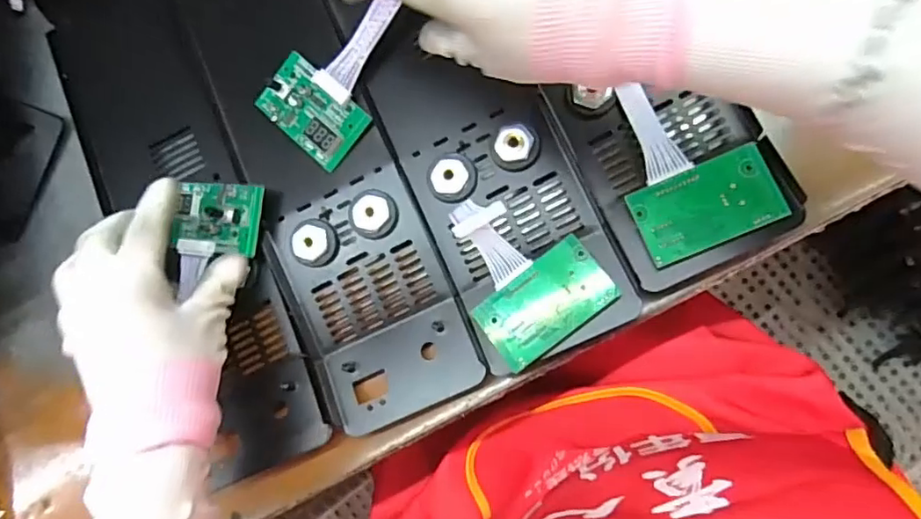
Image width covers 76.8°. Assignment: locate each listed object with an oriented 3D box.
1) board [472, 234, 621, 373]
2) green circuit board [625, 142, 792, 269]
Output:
[{"bbox_3d":[0.048,0.025,0.333,0.074,0.004,0.044,-38,76,7],"label":"board"},{"bbox_3d":[0.136,-0.030,0.320,0.074,0.004,0.044,-23,78,10],"label":"green circuit board"}]

